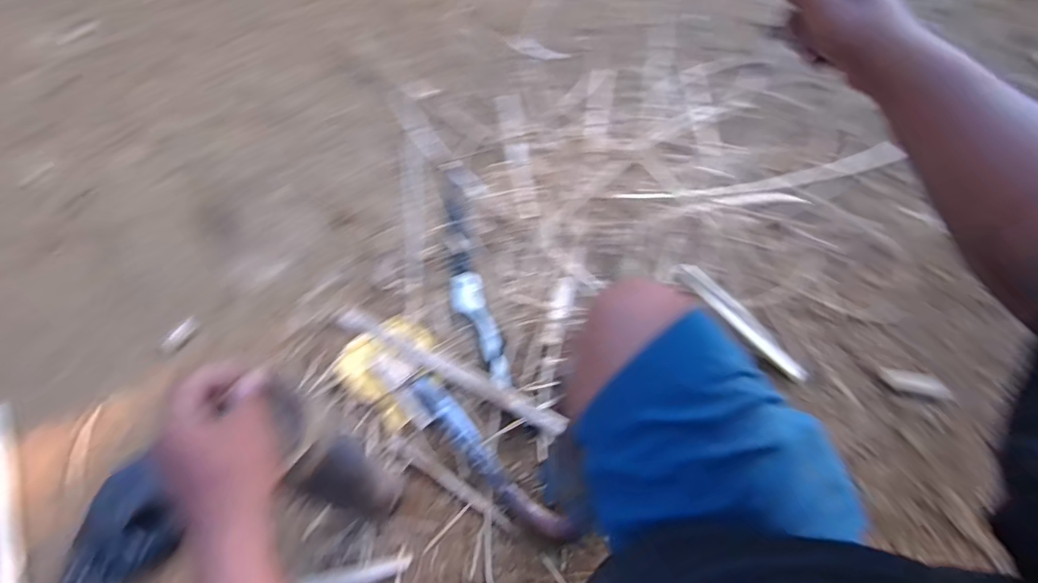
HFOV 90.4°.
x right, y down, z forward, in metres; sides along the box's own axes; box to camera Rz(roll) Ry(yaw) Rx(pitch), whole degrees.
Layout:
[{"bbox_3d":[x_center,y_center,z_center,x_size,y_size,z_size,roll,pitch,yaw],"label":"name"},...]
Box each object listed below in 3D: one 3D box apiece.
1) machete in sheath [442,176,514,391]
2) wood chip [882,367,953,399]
[{"bbox_3d":[-0.108,-0.043,1.041,0.072,0.020,0.524,-13,60,-6],"label":"machete in sheath"},{"bbox_3d":[0.737,0.169,0.957,0.120,0.010,0.042,11,62,4],"label":"wood chip"}]

